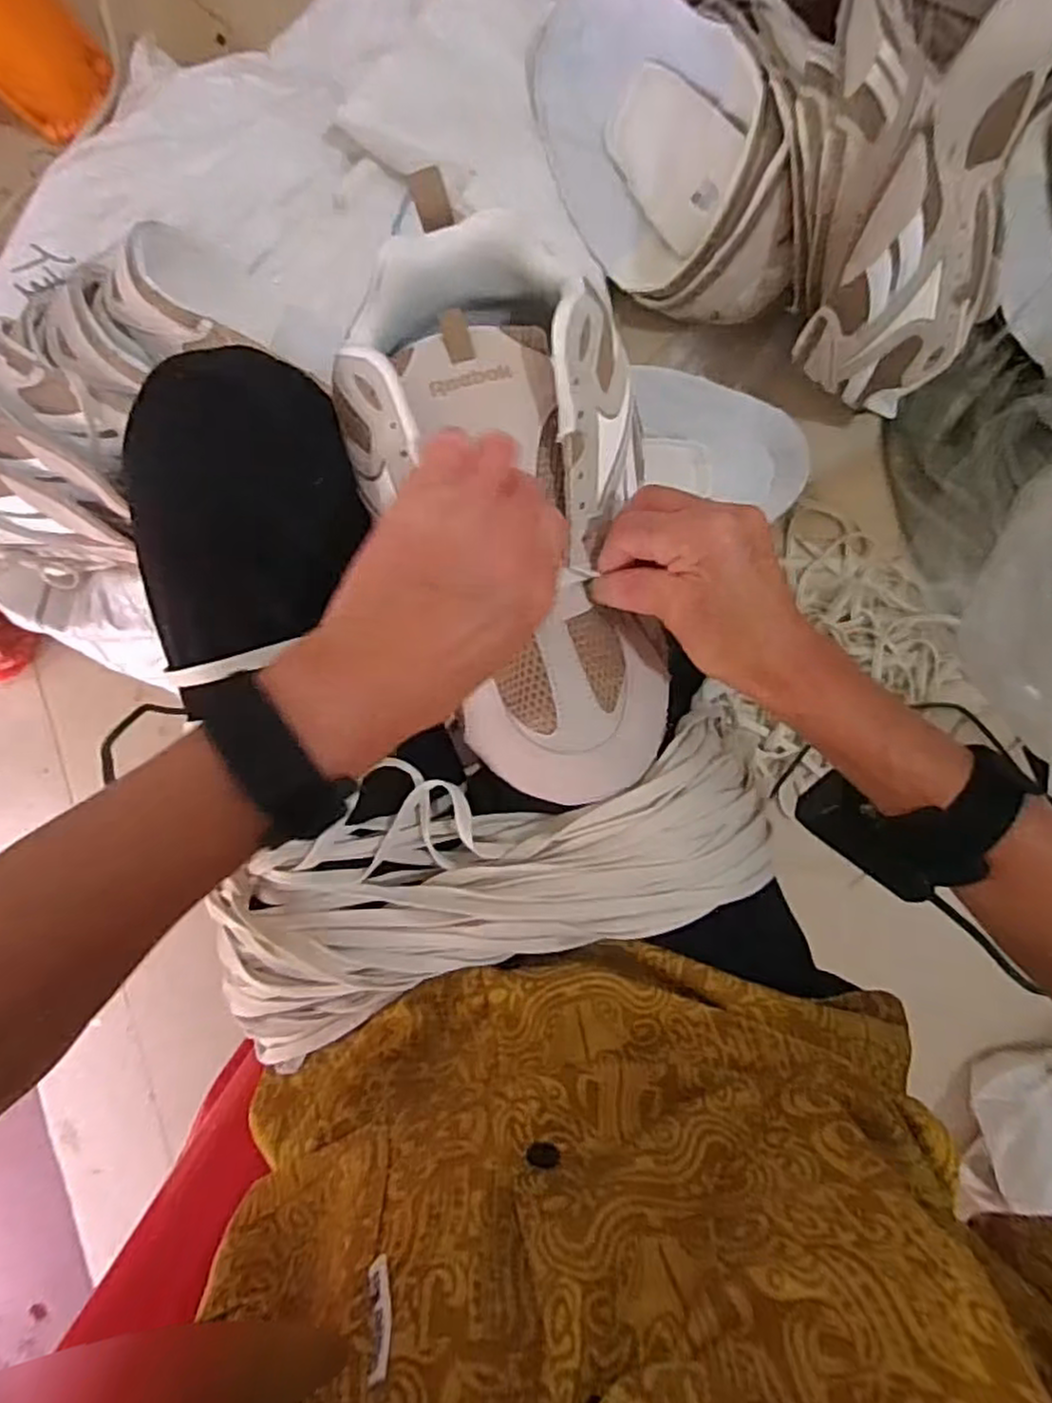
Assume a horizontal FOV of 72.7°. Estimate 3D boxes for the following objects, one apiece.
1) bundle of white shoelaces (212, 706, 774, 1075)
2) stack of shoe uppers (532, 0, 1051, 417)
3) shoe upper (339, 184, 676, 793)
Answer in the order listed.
[{"bbox_3d":[-0.022,0.091,0.367,0.299,0.058,0.111,-22,92,9],"label":"bundle of white shoelaces"},{"bbox_3d":[0.181,-0.434,0.569,0.406,0.169,0.209,43,99,23],"label":"stack of shoe uppers"},{"bbox_3d":[-0.005,-0.090,0.333,0.129,0.079,0.277,-12,93,8],"label":"shoe upper"}]

